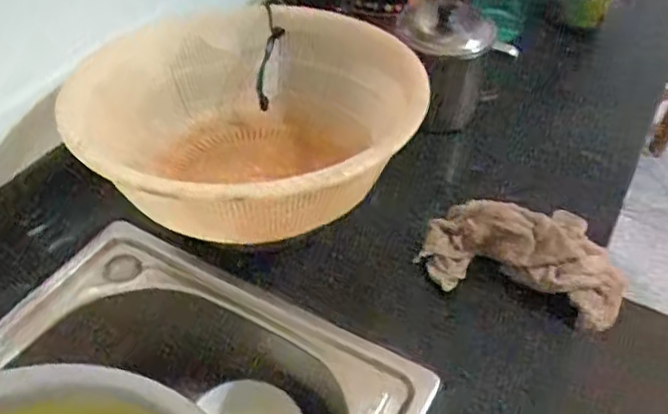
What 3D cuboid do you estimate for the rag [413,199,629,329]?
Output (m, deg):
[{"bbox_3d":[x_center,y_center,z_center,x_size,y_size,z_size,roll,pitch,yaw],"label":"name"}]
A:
[{"bbox_3d":[0.183,0.039,0.639,0.183,0.056,0.104,13,47,11],"label":"rag"}]

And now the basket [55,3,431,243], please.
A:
[{"bbox_3d":[-0.073,-0.076,0.607,0.288,0.120,0.300,1,46,-1],"label":"basket"}]

